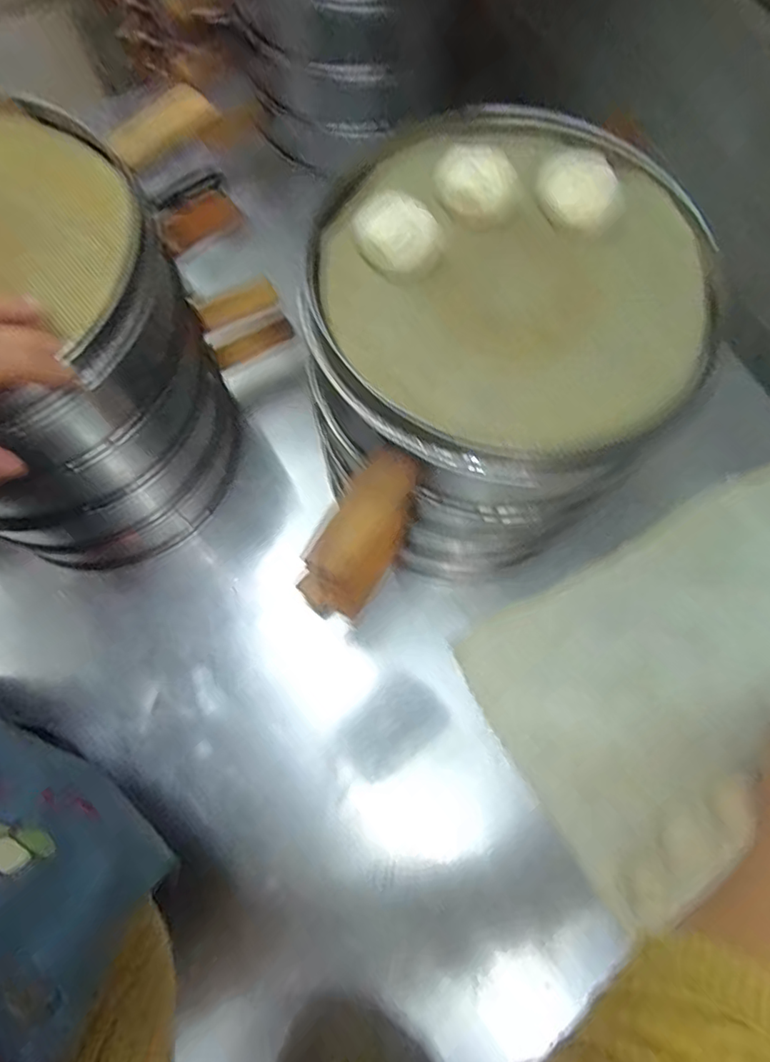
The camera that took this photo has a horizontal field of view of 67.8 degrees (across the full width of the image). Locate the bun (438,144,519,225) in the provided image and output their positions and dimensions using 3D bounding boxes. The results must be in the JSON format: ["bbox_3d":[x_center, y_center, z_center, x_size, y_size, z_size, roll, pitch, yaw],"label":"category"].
[{"bbox_3d":[0.054,-0.206,0.339,0.045,0.020,0.044,9,70,2],"label":"bun"}]

